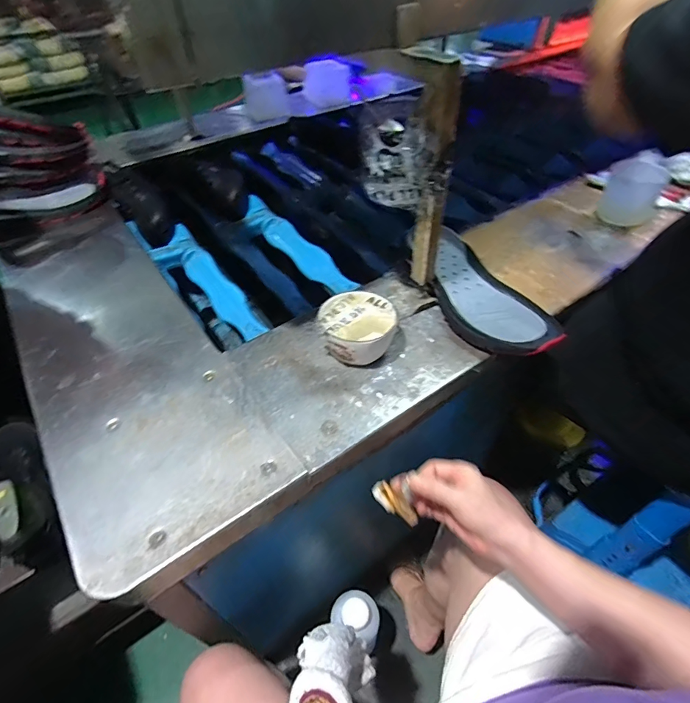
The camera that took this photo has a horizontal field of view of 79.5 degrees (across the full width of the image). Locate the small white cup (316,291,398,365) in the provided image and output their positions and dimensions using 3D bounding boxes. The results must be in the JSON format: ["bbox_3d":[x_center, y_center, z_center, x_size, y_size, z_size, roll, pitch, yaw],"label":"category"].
[{"bbox_3d":[0.018,-0.026,0.574,0.100,0.059,0.097,-1,47,1],"label":"small white cup"}]

